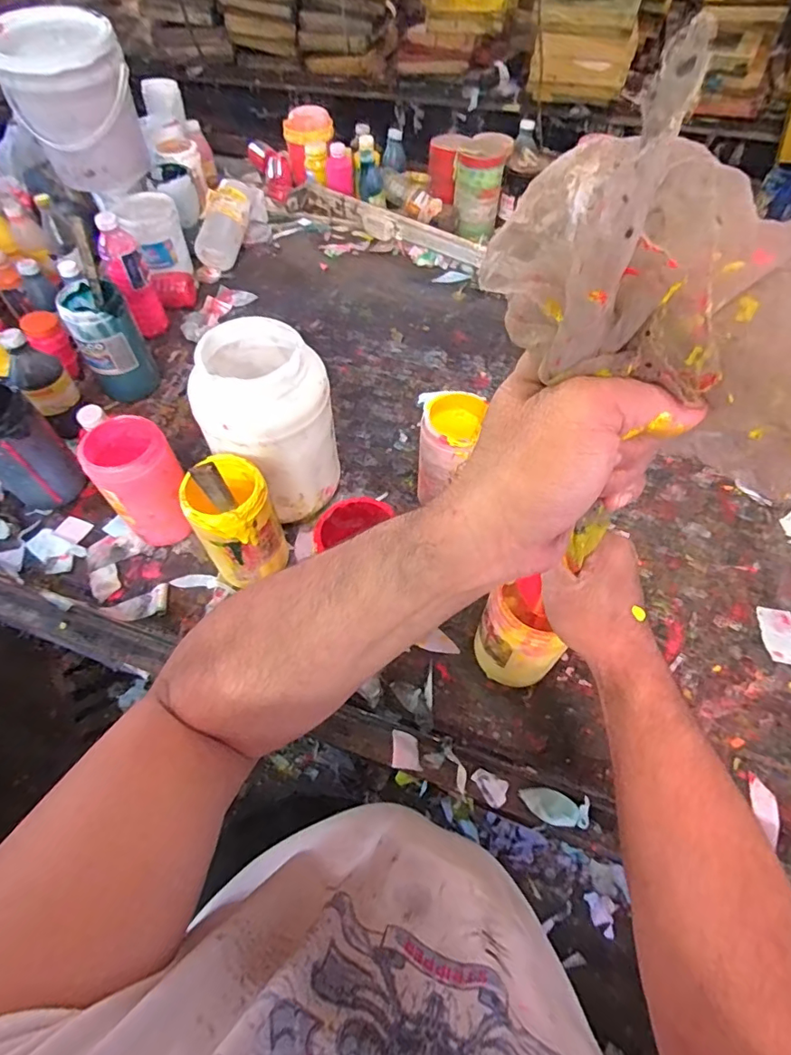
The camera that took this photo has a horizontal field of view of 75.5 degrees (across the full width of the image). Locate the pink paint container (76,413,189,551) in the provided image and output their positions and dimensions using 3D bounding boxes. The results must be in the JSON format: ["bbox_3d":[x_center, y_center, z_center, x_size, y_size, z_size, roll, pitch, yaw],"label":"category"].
[{"bbox_3d":[-0.325,-0.056,0.661,0.093,0.156,0.092,0,58,1],"label":"pink paint container"}]

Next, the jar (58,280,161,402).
[{"bbox_3d":[-0.453,-0.295,0.817,0.095,0.161,0.090,0,58,1],"label":"jar"}]

